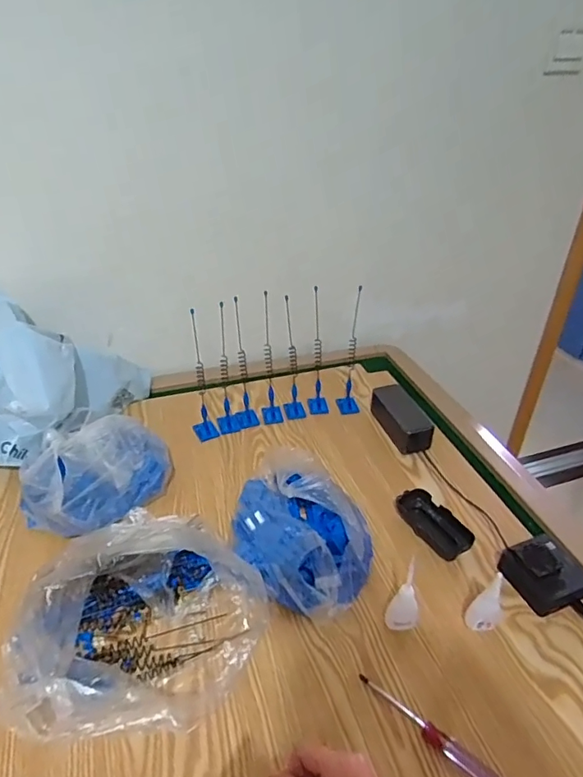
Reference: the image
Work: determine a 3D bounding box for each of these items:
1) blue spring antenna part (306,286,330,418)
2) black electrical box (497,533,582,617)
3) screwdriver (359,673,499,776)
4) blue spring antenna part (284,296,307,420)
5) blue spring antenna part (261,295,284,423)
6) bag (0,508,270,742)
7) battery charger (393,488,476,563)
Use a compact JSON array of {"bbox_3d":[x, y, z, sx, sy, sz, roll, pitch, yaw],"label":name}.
[{"bbox_3d":[0.048,-0.059,0.846,0.035,0.228,0.043,1,34,1],"label":"blue spring antenna part"},{"bbox_3d":[0.307,0.222,0.598,0.073,0.050,0.082,-14,37,-20],"label":"black electrical box"},{"bbox_3d":[0.131,0.324,0.473,0.150,0.014,0.022,26,42,33],"label":"screwdriver"},{"bbox_3d":[0.006,-0.047,0.835,0.034,0.217,0.037,-2,34,-3],"label":"blue spring antenna part"},{"bbox_3d":[-0.034,-0.045,0.823,0.032,0.217,0.053,-2,34,-3],"label":"blue spring antenna part"},{"bbox_3d":[-0.153,0.240,0.516,0.249,0.100,0.180,-8,35,-12],"label":"bag"},{"bbox_3d":[0.194,0.181,0.675,0.050,0.023,0.106,-19,39,-26],"label":"battery charger"}]

